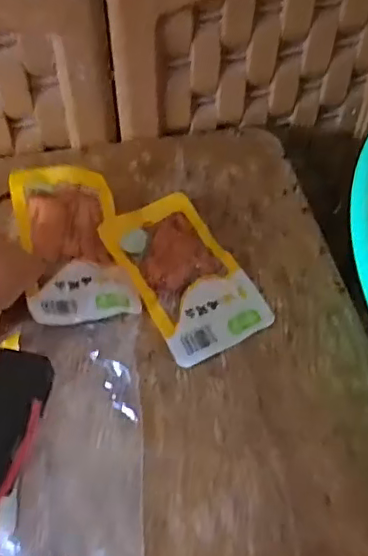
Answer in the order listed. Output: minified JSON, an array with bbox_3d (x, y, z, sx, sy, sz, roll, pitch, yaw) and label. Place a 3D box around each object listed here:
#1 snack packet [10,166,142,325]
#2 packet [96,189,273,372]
[{"bbox_3d":[-0.087,-0.029,0.460,0.078,0.010,0.137,-5,63,-23],"label":"snack packet"},{"bbox_3d":[-0.001,-0.006,0.456,0.079,0.010,0.142,-25,60,-17],"label":"packet"}]

